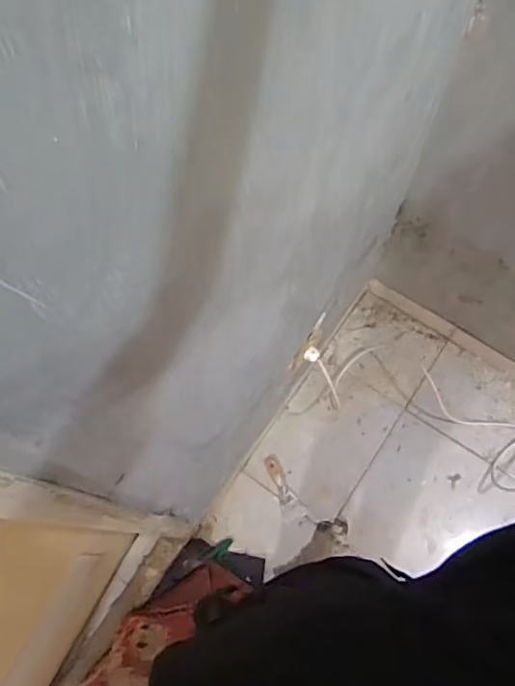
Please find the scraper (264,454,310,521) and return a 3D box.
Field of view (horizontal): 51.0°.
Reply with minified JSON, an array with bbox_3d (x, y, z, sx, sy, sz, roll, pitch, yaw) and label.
[{"bbox_3d":[0.066,0.388,1.443,0.060,0.026,0.180,-26,70,-7],"label":"scraper"}]

